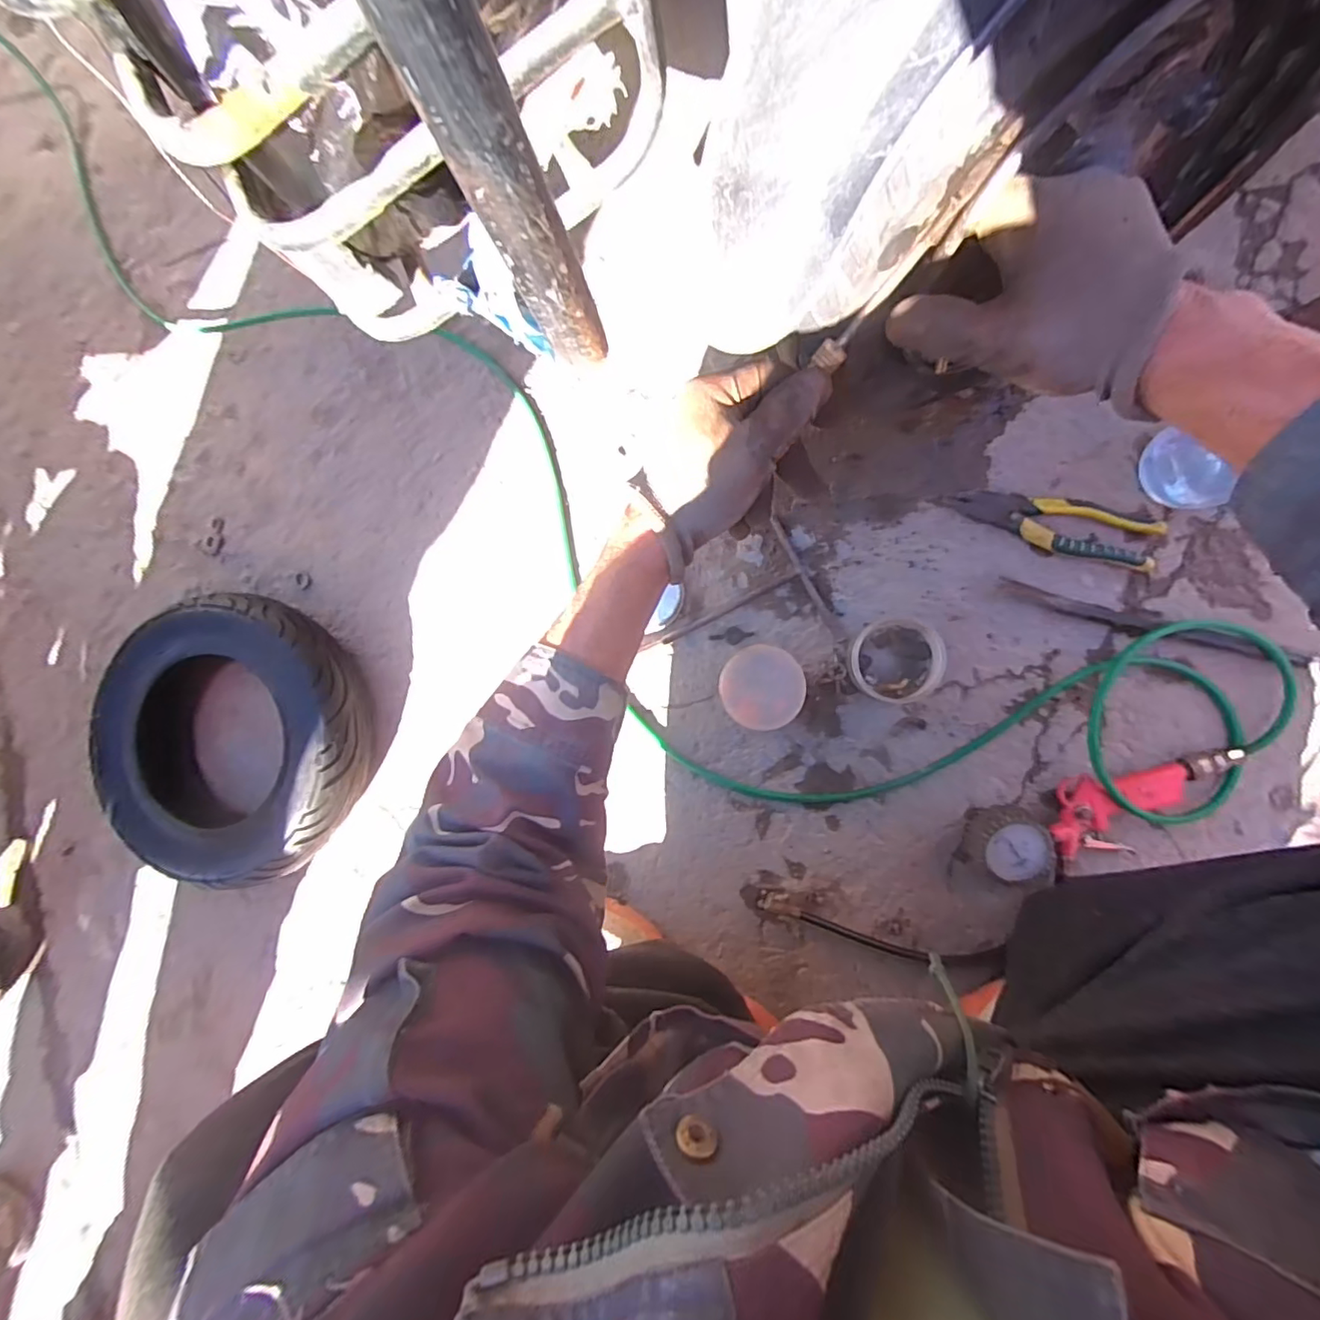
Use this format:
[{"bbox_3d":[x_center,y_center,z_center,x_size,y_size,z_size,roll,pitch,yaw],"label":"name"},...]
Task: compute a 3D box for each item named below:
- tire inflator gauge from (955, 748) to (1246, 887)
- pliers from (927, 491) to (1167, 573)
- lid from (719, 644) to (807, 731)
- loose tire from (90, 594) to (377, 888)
[{"bbox_3d":[0.421,0.151,0.534,0.251,0.042,0.090,-25,89,9],"label":"tire inflator gauge"},{"bbox_3d":[0.380,-0.136,0.552,0.204,0.021,0.051,16,95,7],"label":"pliers"},{"bbox_3d":[0.101,0.028,0.555,0.079,0.016,0.082,0,93,8],"label":"lid"},{"bbox_3d":[-0.473,0.082,0.644,0.278,0.104,0.292,0,91,9],"label":"loose tire"}]

